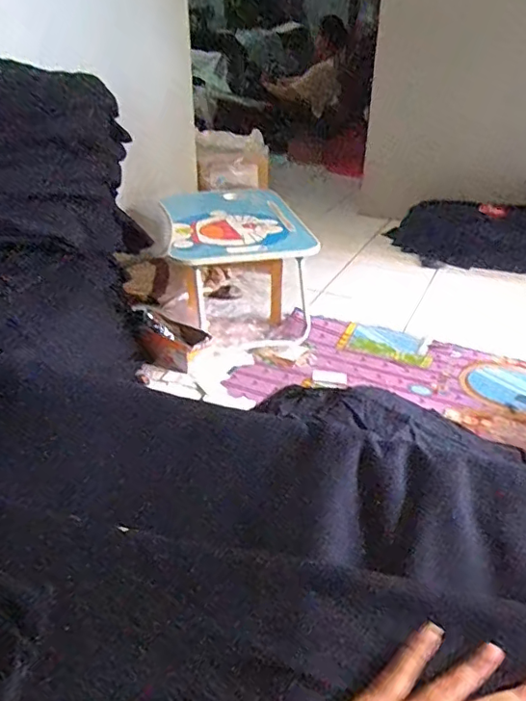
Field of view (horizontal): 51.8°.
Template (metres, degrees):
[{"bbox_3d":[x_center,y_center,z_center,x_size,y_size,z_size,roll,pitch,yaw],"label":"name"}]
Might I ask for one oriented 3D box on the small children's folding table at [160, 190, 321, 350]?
[{"bbox_3d":[-0.083,-0.271,1.668,0.386,0.286,0.577,-5,31,-9],"label":"small children's folding table"}]

